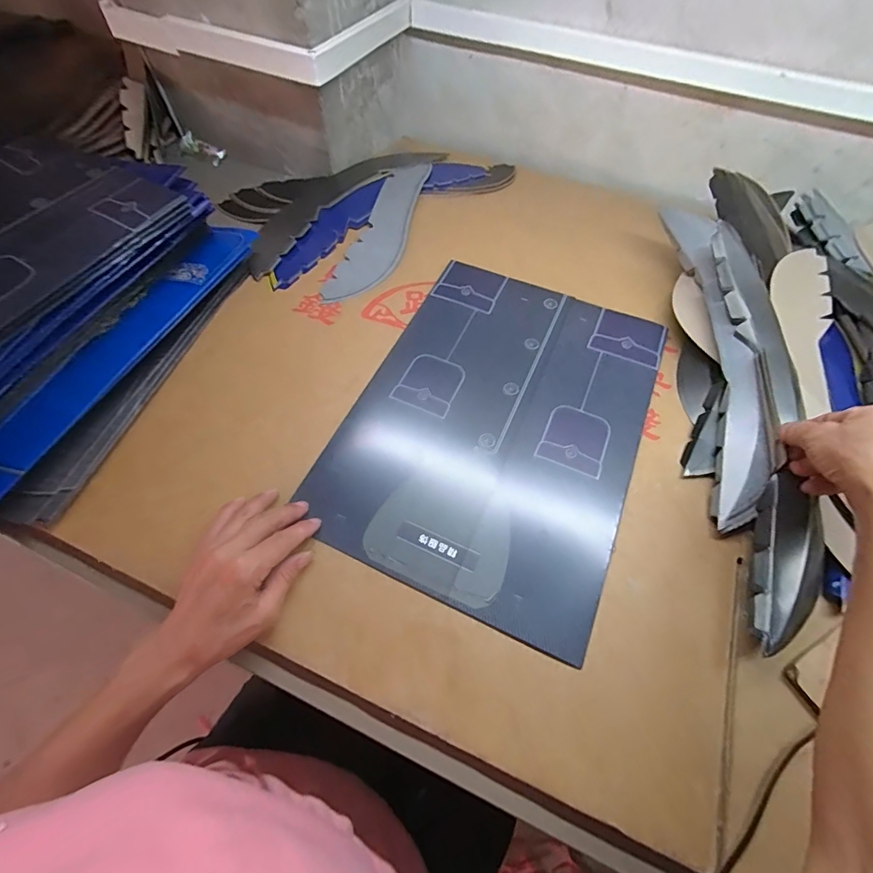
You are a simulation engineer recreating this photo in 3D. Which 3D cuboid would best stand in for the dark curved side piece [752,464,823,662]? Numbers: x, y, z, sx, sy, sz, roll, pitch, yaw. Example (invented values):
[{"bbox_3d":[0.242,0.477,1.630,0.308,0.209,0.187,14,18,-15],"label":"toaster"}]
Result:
[{"bbox_3d":[0.286,0.103,0.346,0.048,0.013,0.147,22,67,12],"label":"dark curved side piece"}]

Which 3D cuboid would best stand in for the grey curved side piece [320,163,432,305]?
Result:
[{"bbox_3d":[-0.066,-0.298,0.591,0.071,0.004,0.317,14,63,8],"label":"grey curved side piece"}]

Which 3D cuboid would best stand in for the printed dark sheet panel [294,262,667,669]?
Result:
[{"bbox_3d":[0.065,-0.022,0.439,0.274,0.010,0.377,22,64,12],"label":"printed dark sheet panel"}]

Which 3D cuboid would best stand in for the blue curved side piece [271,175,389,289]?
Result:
[{"bbox_3d":[-0.141,-0.287,0.584,0.056,0.009,0.249,35,67,8],"label":"blue curved side piece"}]

